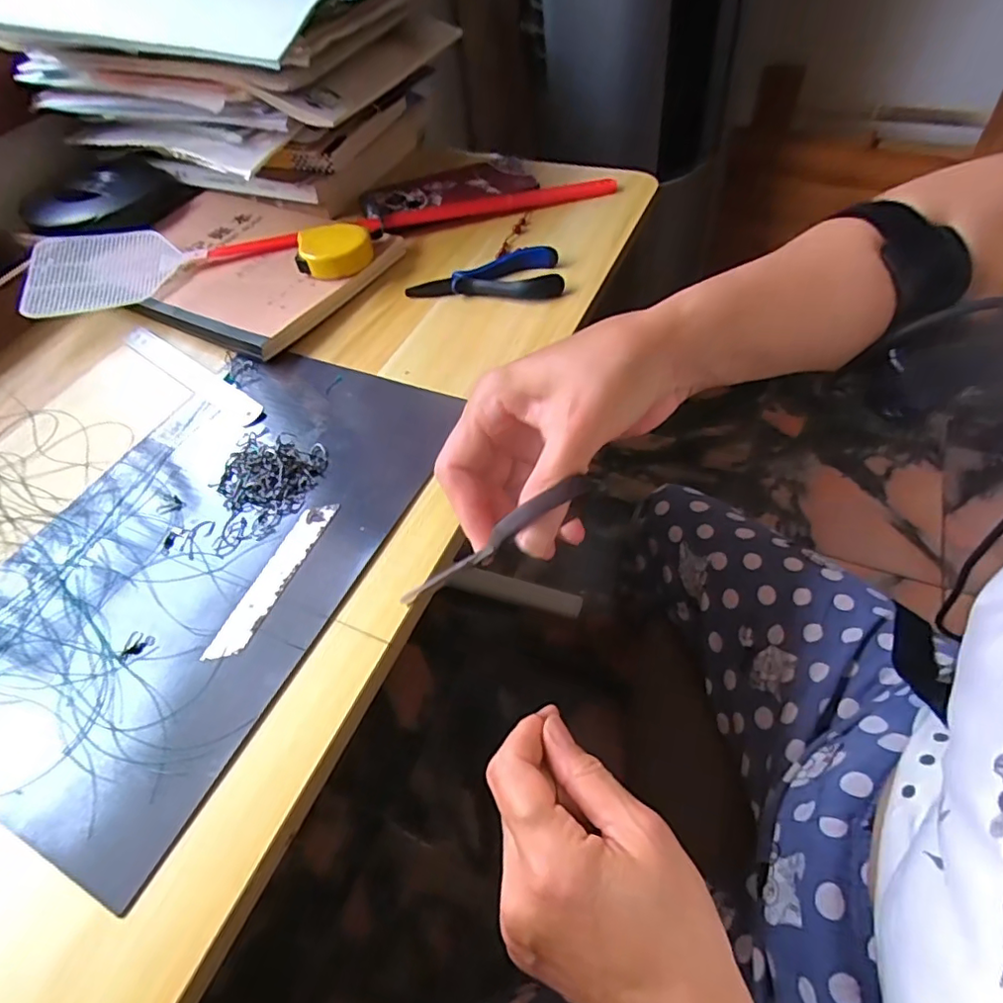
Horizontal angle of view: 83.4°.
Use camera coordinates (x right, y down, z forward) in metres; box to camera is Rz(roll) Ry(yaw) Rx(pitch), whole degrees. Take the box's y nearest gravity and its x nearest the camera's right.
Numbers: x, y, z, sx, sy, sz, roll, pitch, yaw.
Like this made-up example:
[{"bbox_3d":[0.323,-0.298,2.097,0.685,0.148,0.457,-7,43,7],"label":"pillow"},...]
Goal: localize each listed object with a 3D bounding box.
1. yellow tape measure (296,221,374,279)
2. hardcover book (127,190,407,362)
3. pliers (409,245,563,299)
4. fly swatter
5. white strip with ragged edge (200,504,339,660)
[{"bbox_3d":[-0.135,-0.203,0.458,0.058,0.023,0.047,-11,52,1],"label":"yellow tape measure"},{"bbox_3d":[-0.226,-0.213,0.490,0.244,0.021,0.183,21,59,23],"label":"hardcover book"},{"bbox_3d":[-0.011,-0.182,0.446,0.117,0.015,0.054,1,53,11],"label":"pliers"},{"bbox_3d":[-0.148,-0.248,0.500,0.505,0.010,0.090,-18,52,-4],"label":"fly swatter"},{"bbox_3d":[-0.122,0.039,0.303,0.018,0.004,0.099,13,56,19],"label":"white strip with ragged edge"}]

